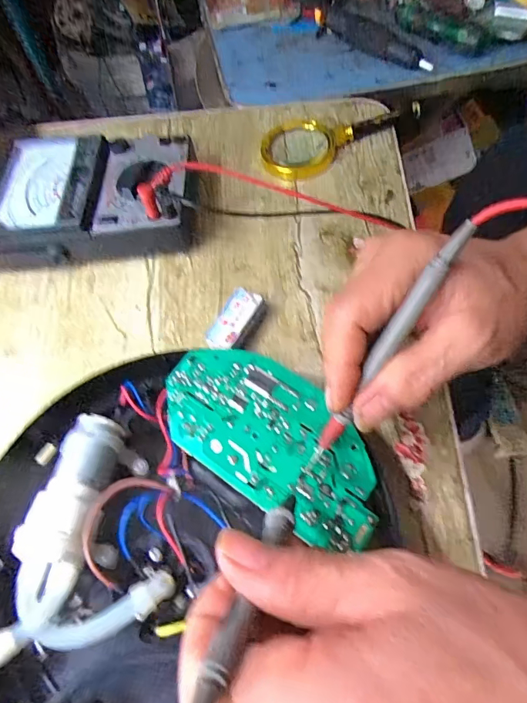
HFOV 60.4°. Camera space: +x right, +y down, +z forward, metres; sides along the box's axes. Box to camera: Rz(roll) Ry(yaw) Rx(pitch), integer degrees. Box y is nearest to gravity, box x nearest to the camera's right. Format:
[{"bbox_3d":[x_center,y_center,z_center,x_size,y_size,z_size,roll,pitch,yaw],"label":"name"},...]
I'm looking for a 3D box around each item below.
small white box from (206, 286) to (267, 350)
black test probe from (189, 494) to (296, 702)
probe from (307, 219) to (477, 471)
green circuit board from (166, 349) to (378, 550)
[{"bbox_3d":[-0.019,-0.019,0.331,0.026,0.023,0.049,26,66,17],"label":"small white box"},{"bbox_3d":[-0.004,0.085,0.163,0.011,0.121,0.007,15,103,12],"label":"black test probe"},{"bbox_3d":[0.057,0.005,0.222,0.010,0.014,0.147,38,115,22],"label":"probe"},{"bbox_3d":[0.004,0.047,0.263,0.139,0.012,0.072,31,68,19],"label":"green circuit board"}]

